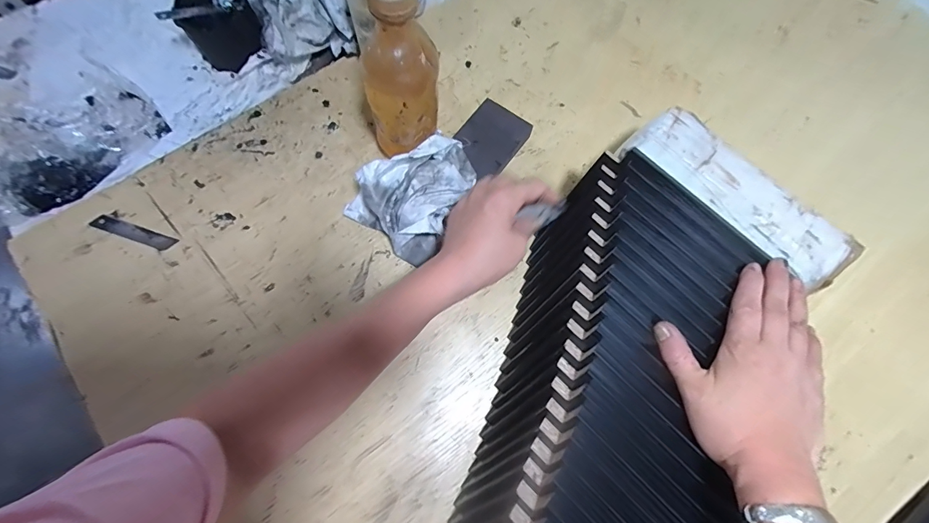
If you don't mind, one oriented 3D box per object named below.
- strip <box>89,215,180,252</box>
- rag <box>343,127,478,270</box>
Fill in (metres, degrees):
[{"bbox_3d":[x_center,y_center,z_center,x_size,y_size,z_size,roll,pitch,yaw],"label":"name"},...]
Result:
[{"bbox_3d":[-0.381,-0.033,0.453,0.099,0.007,0.018,18,73,4],"label":"strip"},{"bbox_3d":[-0.053,-0.082,0.441,0.111,0.073,0.137,38,75,9],"label":"rag"}]

